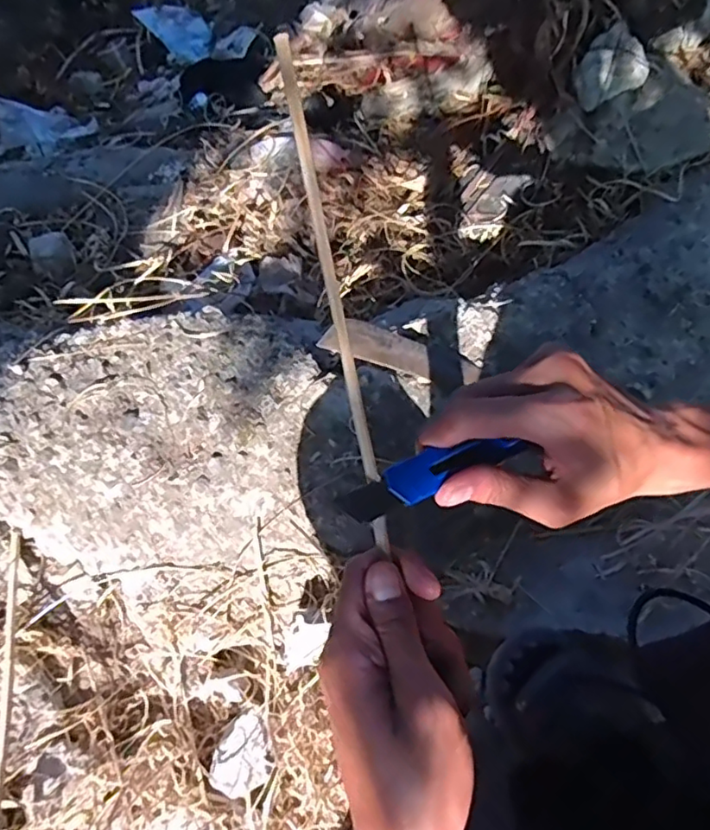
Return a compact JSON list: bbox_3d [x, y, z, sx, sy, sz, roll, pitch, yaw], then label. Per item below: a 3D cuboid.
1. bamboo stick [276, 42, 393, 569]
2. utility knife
[{"bbox_3d":[-0.011,-0.061,0.285,0.008,0.006,0.247,-12,90,-6],"label":"bamboo stick"},{"bbox_3d":[0.046,0.027,0.303,0.121,0.018,0.020,-16,66,-33],"label":"utility knife"}]

